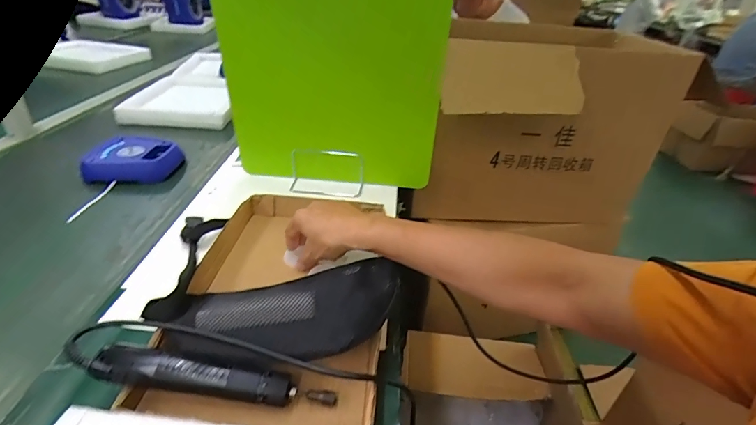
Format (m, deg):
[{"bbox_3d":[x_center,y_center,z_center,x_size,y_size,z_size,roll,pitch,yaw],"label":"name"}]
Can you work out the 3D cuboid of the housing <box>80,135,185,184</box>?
[{"bbox_3d":[-0.525,-0.119,0.850,0.170,0.056,0.142,0,33,-6],"label":"housing"}]

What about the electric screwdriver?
[{"bbox_3d":[-0.169,0.176,0.415,0.242,0.048,0.037,5,33,2],"label":"electric screwdriver"}]

